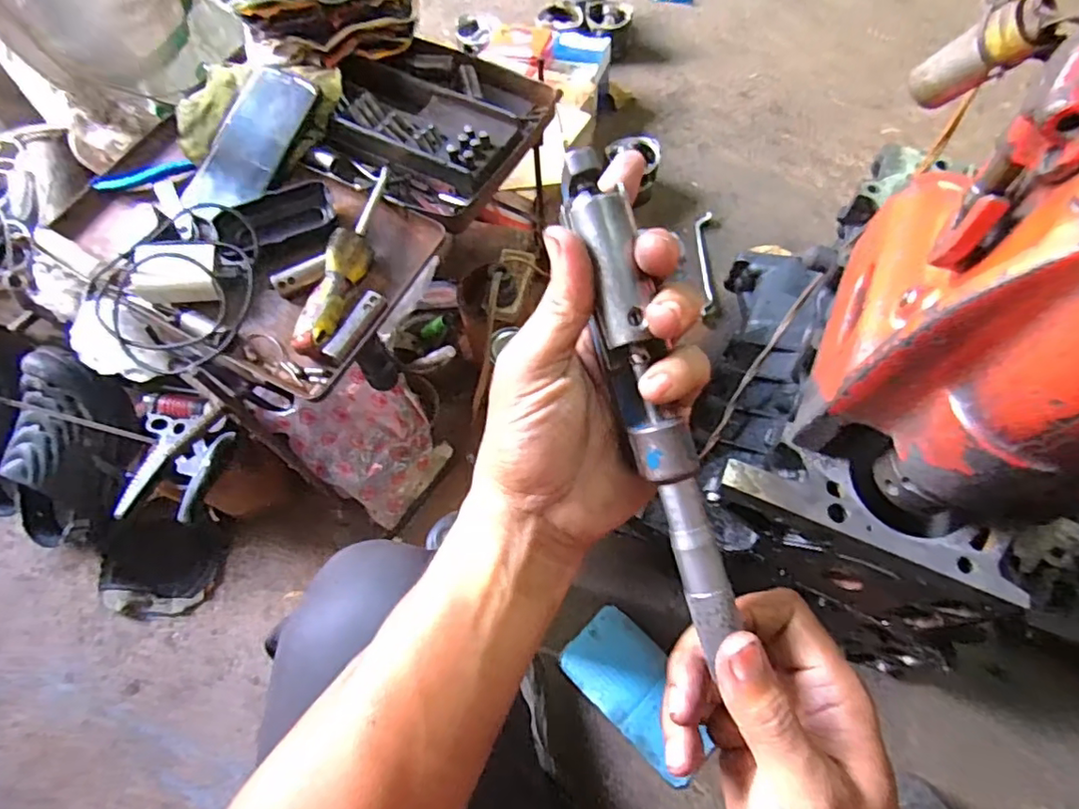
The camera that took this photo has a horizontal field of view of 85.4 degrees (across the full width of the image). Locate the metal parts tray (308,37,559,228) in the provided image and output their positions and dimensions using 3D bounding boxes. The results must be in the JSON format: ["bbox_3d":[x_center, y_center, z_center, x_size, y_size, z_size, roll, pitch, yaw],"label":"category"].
[{"bbox_3d":[-0.109,-0.291,0.598,0.210,0.039,0.225,22,66,12],"label":"metal parts tray"}]

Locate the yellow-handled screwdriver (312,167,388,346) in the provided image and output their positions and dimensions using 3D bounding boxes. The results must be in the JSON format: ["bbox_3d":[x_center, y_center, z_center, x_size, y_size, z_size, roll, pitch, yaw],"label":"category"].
[{"bbox_3d":[-0.167,-0.134,0.519,0.027,0.030,0.179,12,65,7],"label":"yellow-handled screwdriver"}]

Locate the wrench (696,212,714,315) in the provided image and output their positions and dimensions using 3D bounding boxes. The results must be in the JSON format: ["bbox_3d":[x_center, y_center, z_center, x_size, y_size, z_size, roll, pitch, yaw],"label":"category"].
[{"bbox_3d":[0.277,-0.236,0.973,0.027,0.017,0.203,3,64,3],"label":"wrench"}]

